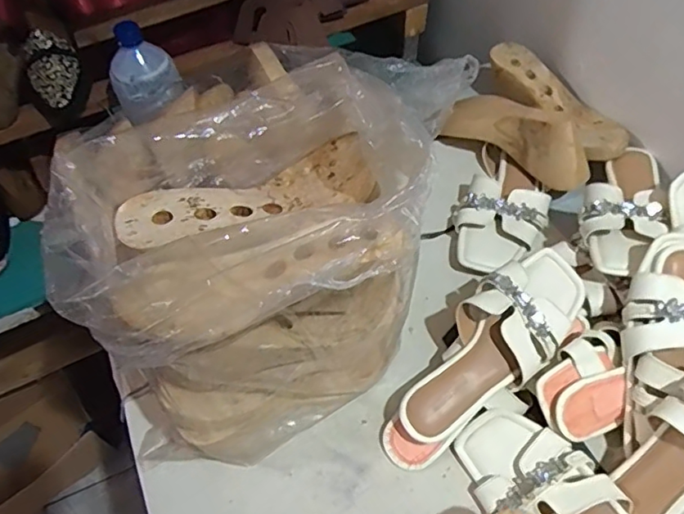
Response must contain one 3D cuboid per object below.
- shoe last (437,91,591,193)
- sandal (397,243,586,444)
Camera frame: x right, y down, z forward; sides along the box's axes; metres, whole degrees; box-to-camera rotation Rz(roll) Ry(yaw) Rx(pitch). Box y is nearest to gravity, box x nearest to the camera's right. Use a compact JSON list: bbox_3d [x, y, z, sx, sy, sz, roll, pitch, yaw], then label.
[{"bbox_3d":[0.232,-0.162,0.715,0.193,0.082,0.071,30,62,21],"label":"shoe last"},{"bbox_3d":[0.152,0.087,0.558,0.240,0.047,0.095,-46,64,-7],"label":"sandal"}]

